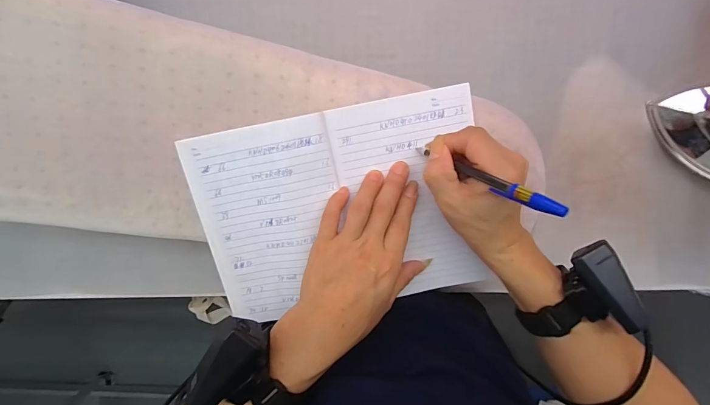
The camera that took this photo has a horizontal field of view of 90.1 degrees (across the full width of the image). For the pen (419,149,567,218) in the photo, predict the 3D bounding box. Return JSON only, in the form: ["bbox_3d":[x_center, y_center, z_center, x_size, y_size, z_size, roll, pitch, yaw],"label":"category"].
[{"bbox_3d":[0.097,-0.023,0.286,0.011,0.153,0.010,22,100,-36],"label":"pen"}]

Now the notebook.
[{"bbox_3d":[-0.014,0.013,0.361,0.280,0.015,0.204,-11,106,0],"label":"notebook"}]

